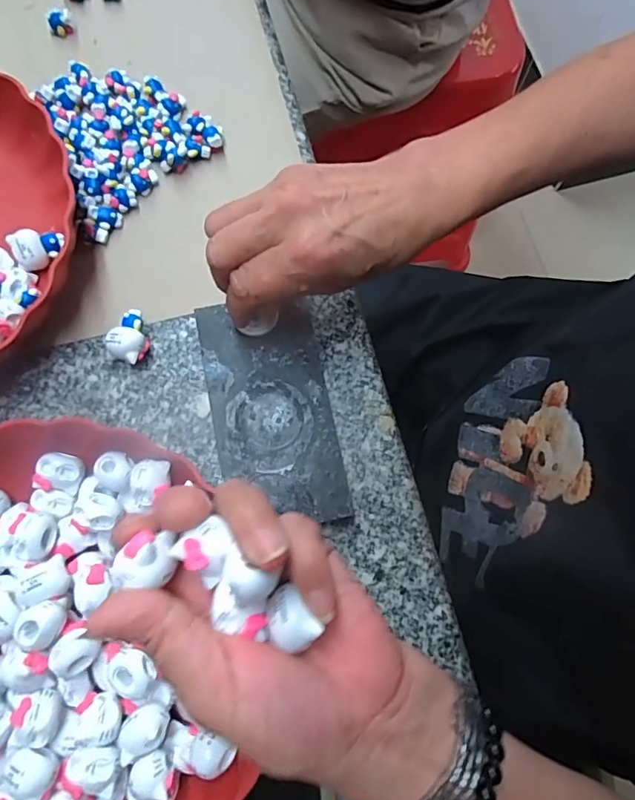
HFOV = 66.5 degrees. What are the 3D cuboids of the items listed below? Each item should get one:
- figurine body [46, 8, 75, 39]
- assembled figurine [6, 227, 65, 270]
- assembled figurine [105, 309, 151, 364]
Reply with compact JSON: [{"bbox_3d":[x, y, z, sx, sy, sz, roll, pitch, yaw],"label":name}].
[{"bbox_3d":[-0.204,-0.298,0.383,0.016,0.010,0.018,-9,78,-3],"label":"figurine body"},{"bbox_3d":[-0.190,-0.104,0.330,0.034,0.019,0.024,-39,81,-9],"label":"assembled figurine"},{"bbox_3d":[-0.121,-0.040,0.320,0.024,0.022,0.033,30,78,5],"label":"assembled figurine"}]

